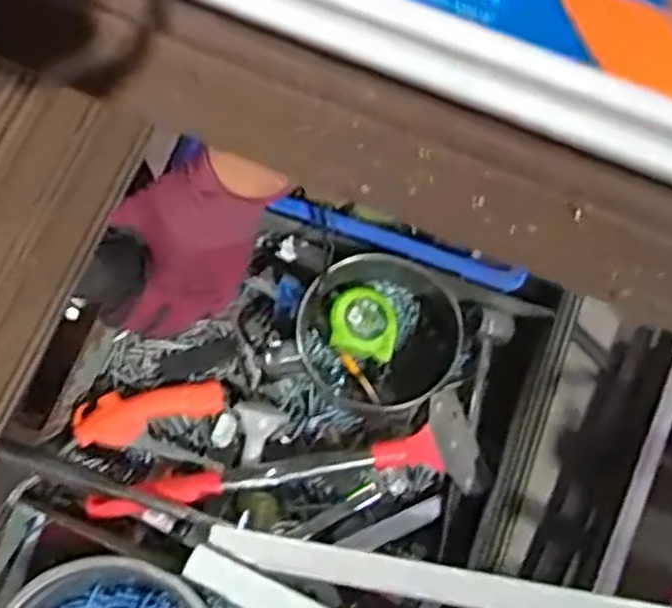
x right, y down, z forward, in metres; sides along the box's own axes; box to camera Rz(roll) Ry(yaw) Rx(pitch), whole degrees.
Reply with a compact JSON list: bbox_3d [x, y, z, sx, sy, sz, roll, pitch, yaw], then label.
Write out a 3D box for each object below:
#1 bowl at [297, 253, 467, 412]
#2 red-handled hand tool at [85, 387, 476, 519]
[{"bbox_3d":[0.042,0.031,0.721,0.145,0.081,0.133,0,76,0],"label":"bowl"},{"bbox_3d":[-0.043,0.161,0.708,0.359,0.046,0.088,-12,77,-3],"label":"red-handled hand tool"}]

